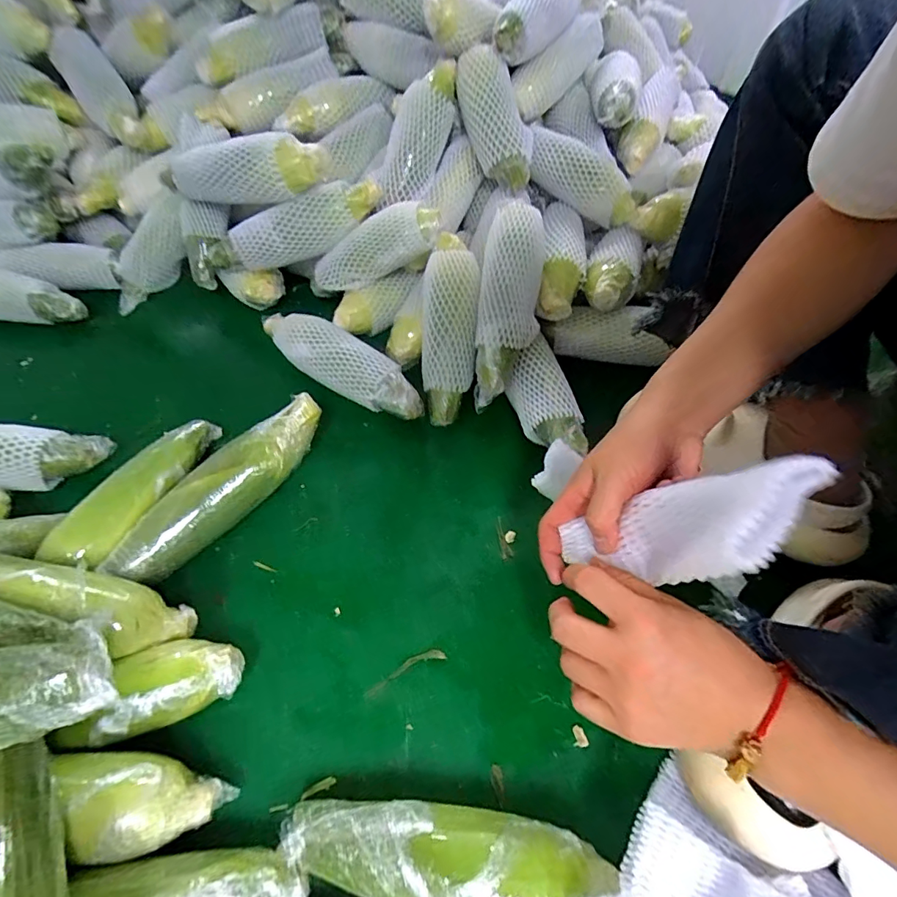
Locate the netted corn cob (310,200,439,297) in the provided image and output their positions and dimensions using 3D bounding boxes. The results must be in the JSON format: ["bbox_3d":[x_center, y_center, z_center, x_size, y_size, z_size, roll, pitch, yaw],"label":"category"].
[{"bbox_3d":[-0.110,-0.269,0.633,0.219,0.061,0.063,-18,50,26],"label":"netted corn cob"}]

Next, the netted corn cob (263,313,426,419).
[{"bbox_3d":[-0.138,-0.109,0.602,0.250,0.067,0.071,28,59,18],"label":"netted corn cob"}]

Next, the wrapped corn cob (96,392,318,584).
[{"bbox_3d":[-0.233,0.042,0.491,0.062,0.074,0.247,35,62,22],"label":"wrapped corn cob"}]

